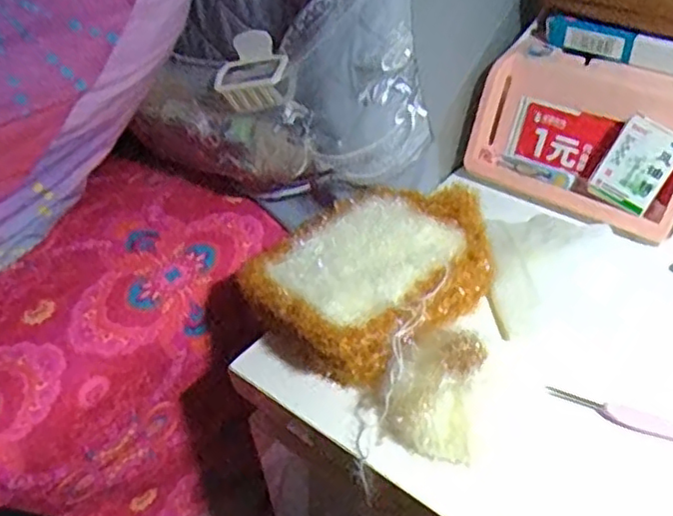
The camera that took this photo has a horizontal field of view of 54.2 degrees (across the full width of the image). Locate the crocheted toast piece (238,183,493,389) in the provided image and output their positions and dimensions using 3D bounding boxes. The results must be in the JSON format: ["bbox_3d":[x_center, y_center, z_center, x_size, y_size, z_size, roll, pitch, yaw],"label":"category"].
[{"bbox_3d":[0.022,0.007,0.420,0.126,0.037,0.154,26,50,32],"label":"crocheted toast piece"}]

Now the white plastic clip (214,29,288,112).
[{"bbox_3d":[-0.056,-0.121,0.431,0.046,0.044,0.036,-9,41,-4],"label":"white plastic clip"}]

